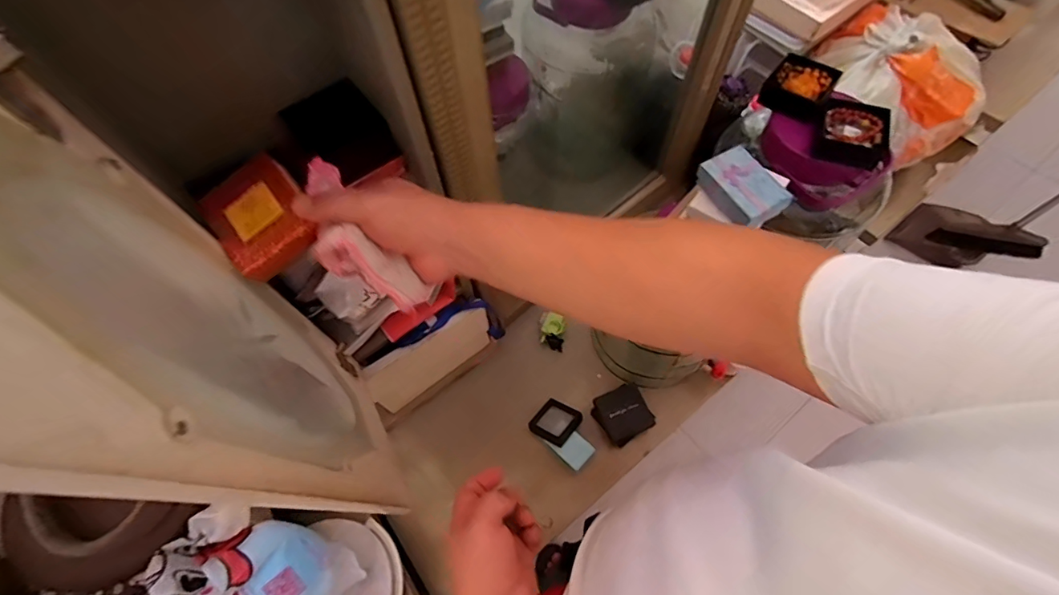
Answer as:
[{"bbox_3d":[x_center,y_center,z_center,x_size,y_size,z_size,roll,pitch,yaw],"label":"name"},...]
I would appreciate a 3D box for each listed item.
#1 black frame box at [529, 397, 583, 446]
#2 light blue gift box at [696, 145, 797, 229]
[{"bbox_3d":[0.046,0.215,0.822,0.068,0.016,0.076,35,70,18],"label":"black frame box"},{"bbox_3d":[0.216,-0.112,0.479,0.053,0.026,0.082,-24,64,-9],"label":"light blue gift box"}]

